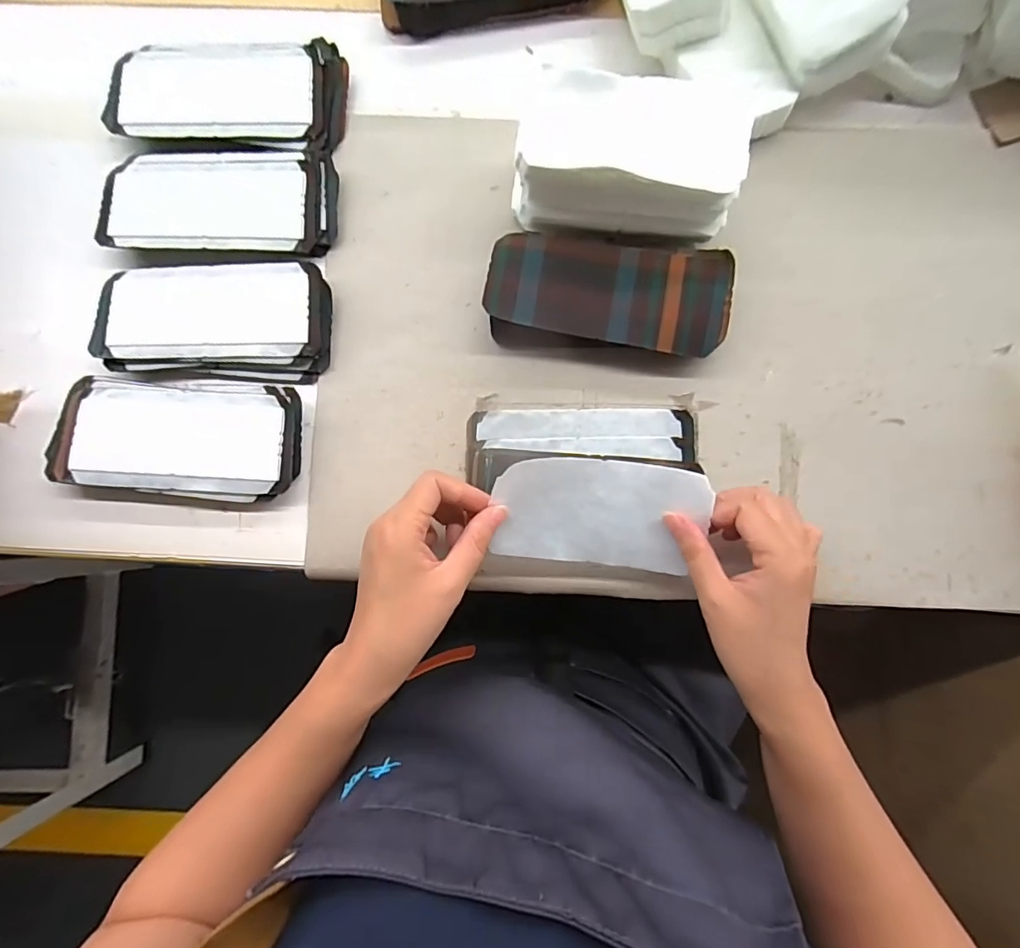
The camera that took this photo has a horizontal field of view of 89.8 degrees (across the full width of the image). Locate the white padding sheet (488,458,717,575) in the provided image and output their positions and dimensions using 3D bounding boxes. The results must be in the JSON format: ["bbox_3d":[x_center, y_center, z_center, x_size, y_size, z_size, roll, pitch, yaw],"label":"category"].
[{"bbox_3d":[0.058,0.027,0.334,0.132,0.016,0.069,5,100,-3],"label":"white padding sheet"}]

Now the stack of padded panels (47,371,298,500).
[{"bbox_3d":[-0.243,-0.027,0.380,0.175,0.025,0.085,5,84,2],"label":"stack of padded panels"}]

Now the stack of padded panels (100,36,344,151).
[{"bbox_3d":[-0.219,-0.304,0.406,0.176,0.023,0.088,3,84,2],"label":"stack of padded panels"}]

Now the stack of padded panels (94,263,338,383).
[{"bbox_3d":[-0.220,-0.118,0.387,0.168,0.023,0.088,4,84,2],"label":"stack of padded panels"}]

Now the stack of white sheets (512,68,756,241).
[{"bbox_3d":[0.082,-0.215,0.368,0.152,0.071,0.090,5,84,2],"label":"stack of white sheets"}]

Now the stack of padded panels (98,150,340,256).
[{"bbox_3d":[-0.224,-0.212,0.399,0.175,0.019,0.080,1,84,2],"label":"stack of padded panels"}]

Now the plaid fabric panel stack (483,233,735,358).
[{"bbox_3d":[0.071,-0.131,0.378,0.170,0.031,0.078,7,84,2],"label":"plaid fabric panel stack"}]

